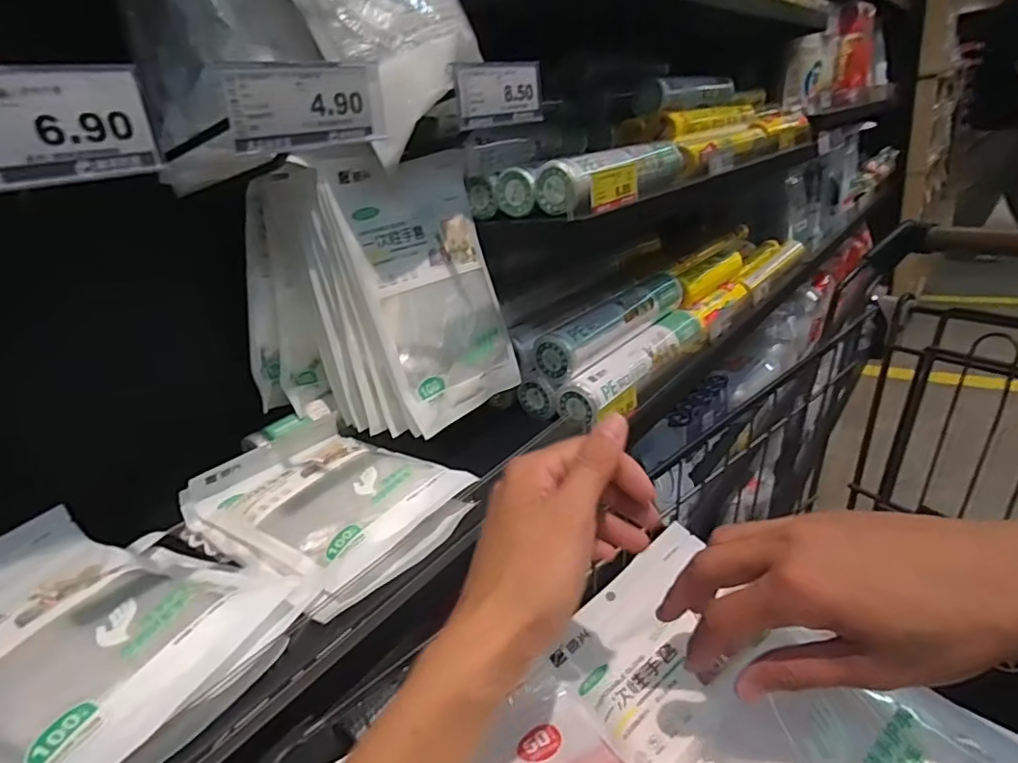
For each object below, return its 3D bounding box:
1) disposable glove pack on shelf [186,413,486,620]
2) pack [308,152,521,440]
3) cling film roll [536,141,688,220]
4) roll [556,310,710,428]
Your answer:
[{"bbox_3d":[-0.163,0.106,0.512,0.238,0.042,0.167,10,27,38],"label":"disposable glove pack on shelf"},{"bbox_3d":[-0.072,-0.094,0.561,0.012,0.258,0.152,-5,17,47],"label":"pack"},{"bbox_3d":[0.119,-0.233,0.637,0.055,0.054,0.253,10,27,38],"label":"cling film roll"},{"bbox_3d":[0.176,-0.031,0.746,0.056,0.056,0.303,12,28,41],"label":"roll"}]

